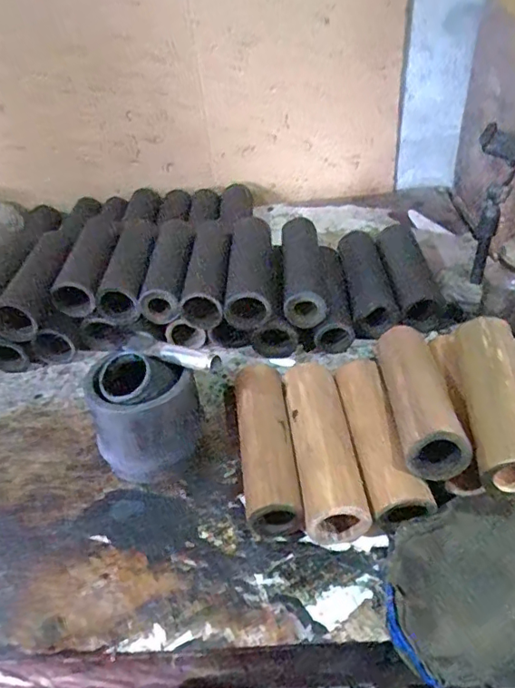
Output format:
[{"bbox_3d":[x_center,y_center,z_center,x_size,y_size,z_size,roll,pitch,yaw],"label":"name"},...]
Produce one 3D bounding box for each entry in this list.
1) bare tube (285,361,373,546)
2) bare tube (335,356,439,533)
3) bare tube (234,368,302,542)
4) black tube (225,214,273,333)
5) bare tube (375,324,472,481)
[{"bbox_3d":[0.060,0.097,0.515,0.058,0.053,0.182,-8,37,-2],"label":"bare tube"},{"bbox_3d":[0.112,0.087,0.510,0.054,0.046,0.175,-8,37,-2],"label":"bare tube"},{"bbox_3d":[0.007,0.093,0.520,0.049,0.038,0.178,-7,50,-1],"label":"bare tube"},{"bbox_3d":[-0.010,-0.097,0.689,0.061,0.044,0.198,-3,37,4],"label":"black tube"},{"bbox_3d":[0.148,0.043,0.503,0.055,0.058,0.174,-5,37,2],"label":"bare tube"}]

